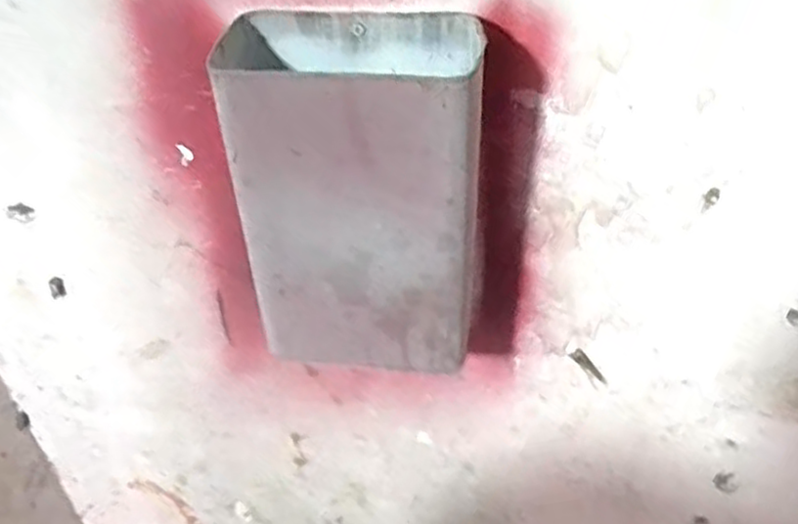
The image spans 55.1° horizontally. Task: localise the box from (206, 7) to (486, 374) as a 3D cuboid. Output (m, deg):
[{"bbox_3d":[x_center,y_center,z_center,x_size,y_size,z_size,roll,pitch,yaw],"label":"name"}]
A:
[{"bbox_3d":[-0.027,-0.048,0.575,0.166,0.243,0.109,2,37,10],"label":"box"}]

